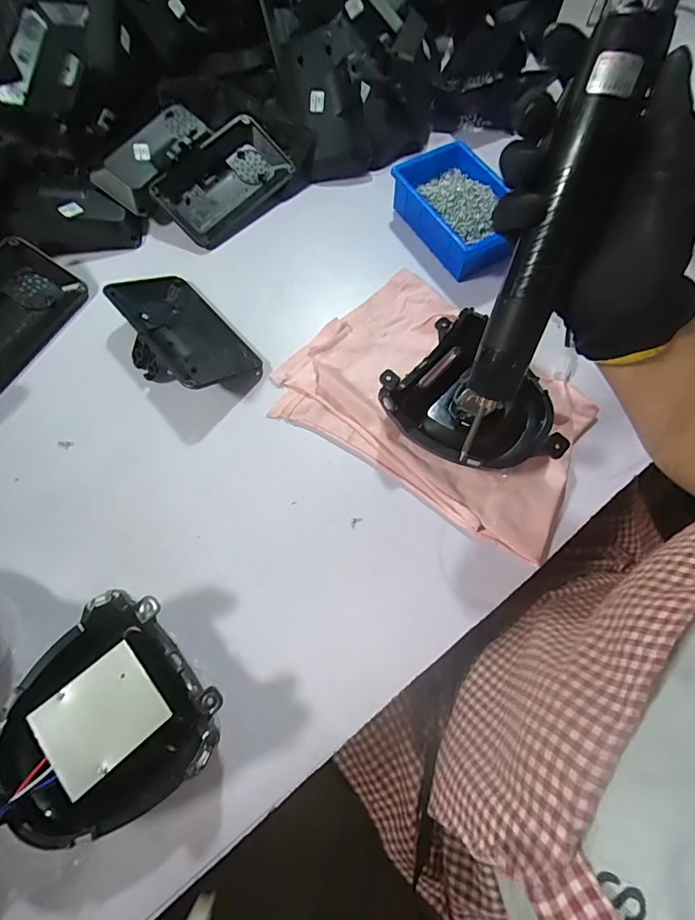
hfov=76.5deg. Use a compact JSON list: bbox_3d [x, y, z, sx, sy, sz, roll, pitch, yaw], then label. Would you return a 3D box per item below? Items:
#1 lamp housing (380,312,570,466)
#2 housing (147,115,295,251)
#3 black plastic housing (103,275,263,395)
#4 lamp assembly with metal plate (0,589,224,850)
[{"bbox_3d":[0.115,-0.048,0.399,0.149,0.056,0.125,37,72,13],"label":"lamp housing"},{"bbox_3d":[-0.147,-0.328,0.531,0.158,0.042,0.100,-43,99,-10],"label":"housing"},{"bbox_3d":[-0.167,-0.124,0.439,0.094,0.040,0.160,-37,73,-14],"label":"black plastic housing"},{"bbox_3d":[-0.171,0.185,0.305,0.152,0.056,0.129,-41,74,-15],"label":"lamp assembly with metal plate"}]

